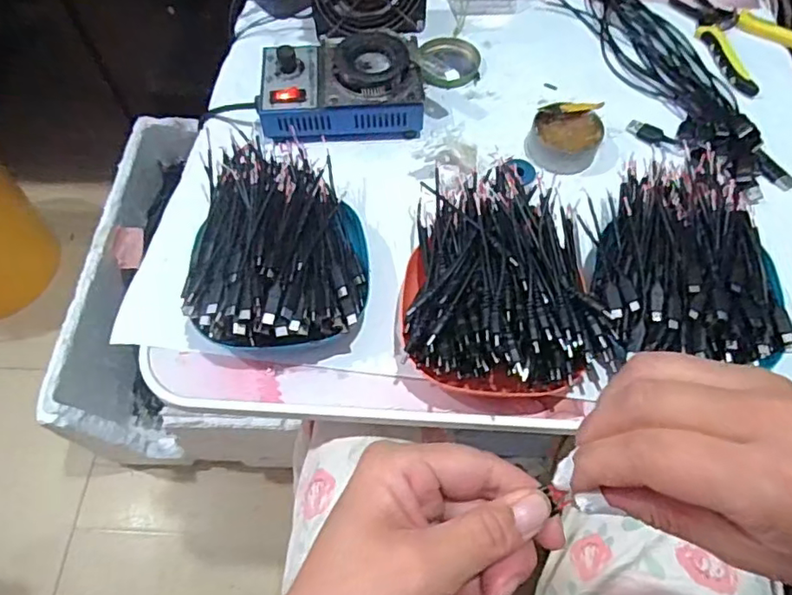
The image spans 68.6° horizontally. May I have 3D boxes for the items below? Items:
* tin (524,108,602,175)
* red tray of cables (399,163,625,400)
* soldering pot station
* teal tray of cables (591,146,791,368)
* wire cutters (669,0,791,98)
[{"bbox_3d":[0.157,-0.148,0.540,0.063,0.031,0.059,0,62,0],"label":"tin"},{"bbox_3d":[0.081,-0.020,0.436,0.143,0.065,0.175,5,62,3],"label":"red tray of cables"},{"bbox_3d":[-0.051,-0.201,0.545,0.150,0.051,0.104,-8,62,-4],"label":"soldering pot station"},{"bbox_3d":[0.226,-0.036,0.450,0.140,0.052,0.195,11,62,6],"label":"teal tray of cables"},{"bbox_3d":[0.363,-0.285,0.625,0.116,0.014,0.155,-27,65,-13],"label":"wire cutters"}]

